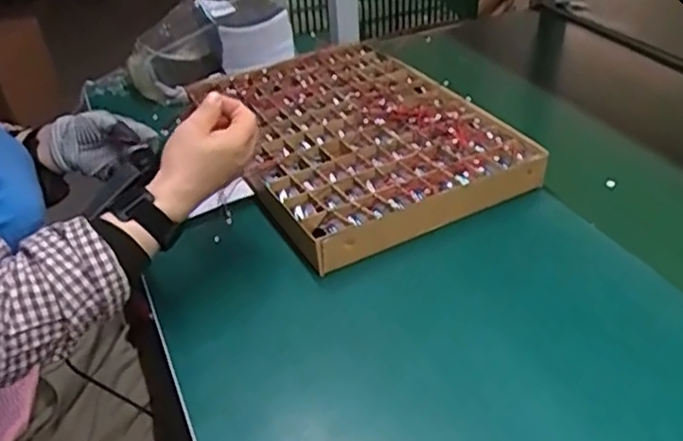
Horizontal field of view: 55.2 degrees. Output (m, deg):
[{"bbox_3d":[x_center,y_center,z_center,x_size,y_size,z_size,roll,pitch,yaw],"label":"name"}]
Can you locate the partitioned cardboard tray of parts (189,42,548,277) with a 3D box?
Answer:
[{"bbox_3d":[0.007,-0.111,0.831,0.303,0.045,0.434,-18,38,-18],"label":"partitioned cardboard tray of parts"}]

